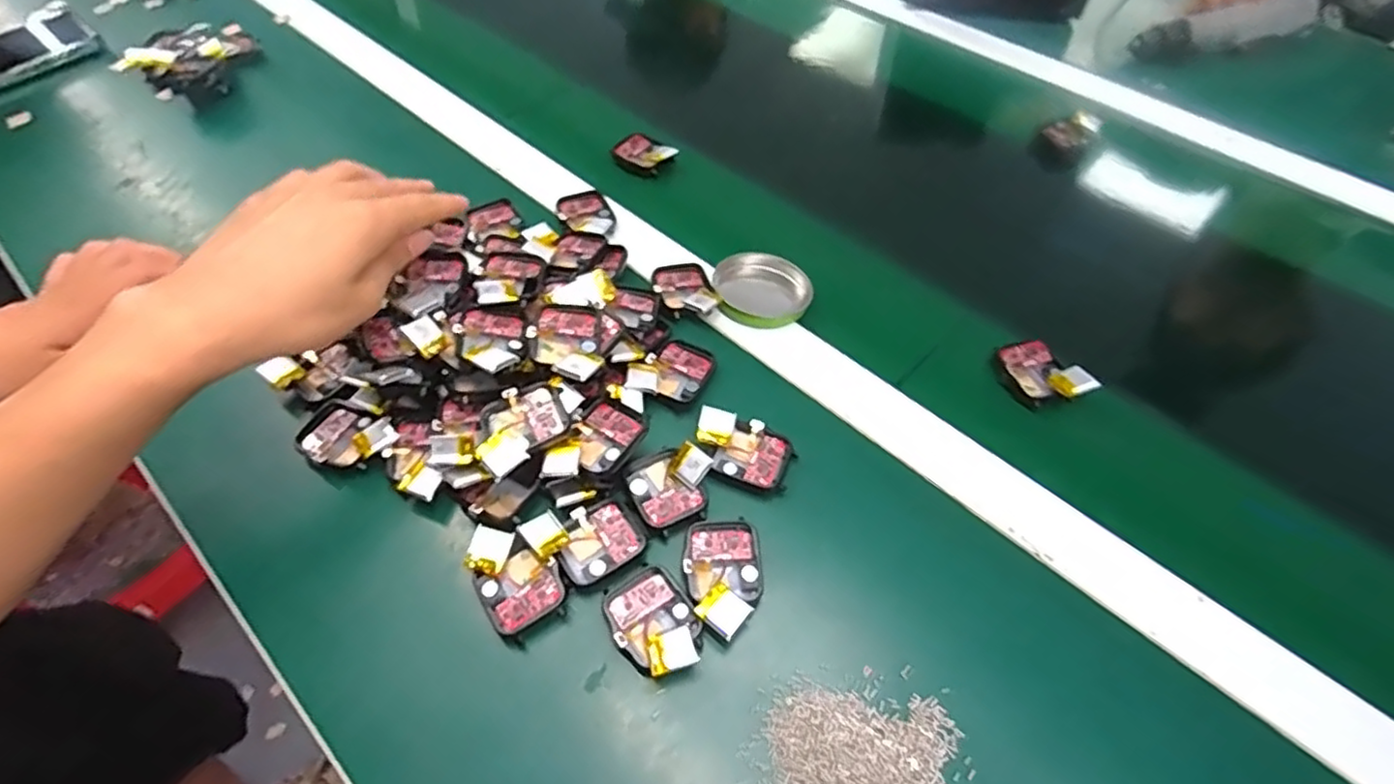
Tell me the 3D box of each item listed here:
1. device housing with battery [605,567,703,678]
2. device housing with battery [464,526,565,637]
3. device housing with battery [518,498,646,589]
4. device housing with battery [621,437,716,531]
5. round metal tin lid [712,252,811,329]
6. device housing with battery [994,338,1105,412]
[{"bbox_3d":[-0.020,0.111,0.319,0.038,0.018,0.051,-32,61,-22],"label":"device housing with battery"},{"bbox_3d":[-0.091,0.090,0.329,0.036,0.010,0.053,-30,61,-21],"label":"device housing with battery"},{"bbox_3d":[-0.056,0.075,0.341,0.049,0.016,0.044,-32,61,-22],"label":"device housing with battery"},{"bbox_3d":[-0.014,0.049,0.357,0.043,0.018,0.039,-27,60,-19],"label":"device housing with battery"},{"bbox_3d":[0.043,-0.069,0.452,0.065,0.010,0.060,1,55,-1],"label":"round metal tin lid"},{"bbox_3d":[0.213,-0.012,0.413,0.037,0.022,0.051,-13,56,-11],"label":"device housing with battery"}]

